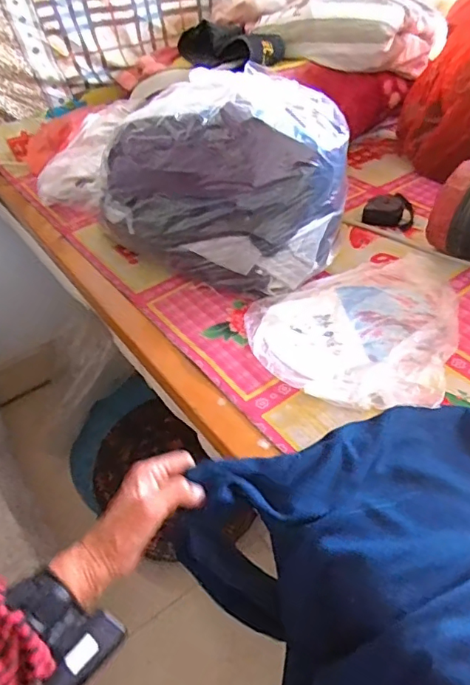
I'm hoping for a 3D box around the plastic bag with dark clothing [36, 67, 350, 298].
[{"bbox_3d":[-0.014,-0.249,0.755,0.334,0.208,0.263,13,47,19],"label":"plastic bag with dark clothing"}]

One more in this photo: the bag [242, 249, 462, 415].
[{"bbox_3d":[0.160,-0.037,0.679,0.249,0.024,0.300,17,49,22],"label":"bag"}]

